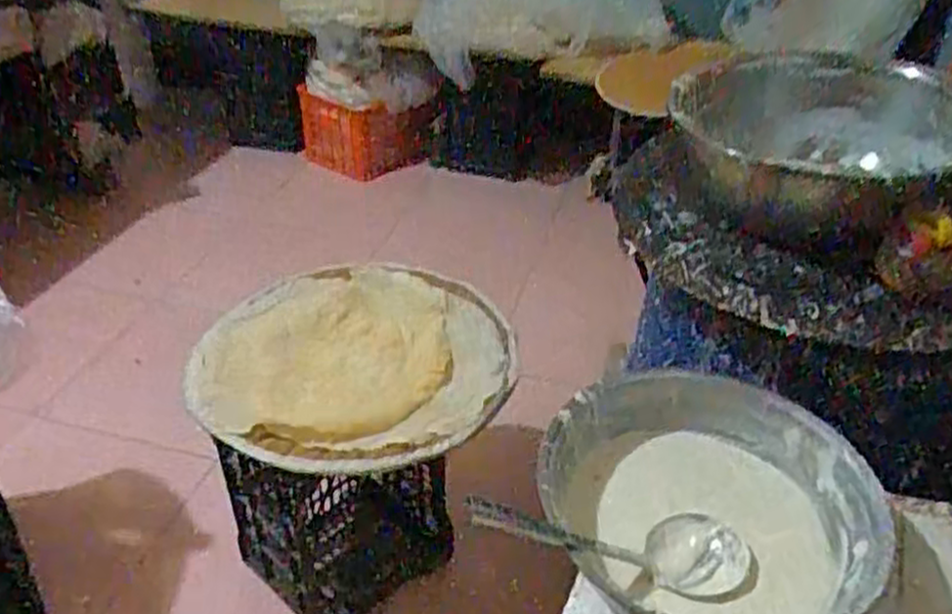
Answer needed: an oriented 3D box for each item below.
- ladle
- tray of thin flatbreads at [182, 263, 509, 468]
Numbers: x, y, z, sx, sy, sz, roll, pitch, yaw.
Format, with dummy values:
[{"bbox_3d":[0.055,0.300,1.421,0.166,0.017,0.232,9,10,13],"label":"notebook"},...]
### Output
[{"bbox_3d":[0.145,0.247,0.842,0.306,0.067,0.092,14,34,-17],"label":"ladle"},{"bbox_3d":[-0.206,0.104,1.329,0.526,0.111,0.488,-8,38,-11],"label":"tray of thin flatbreads"}]

